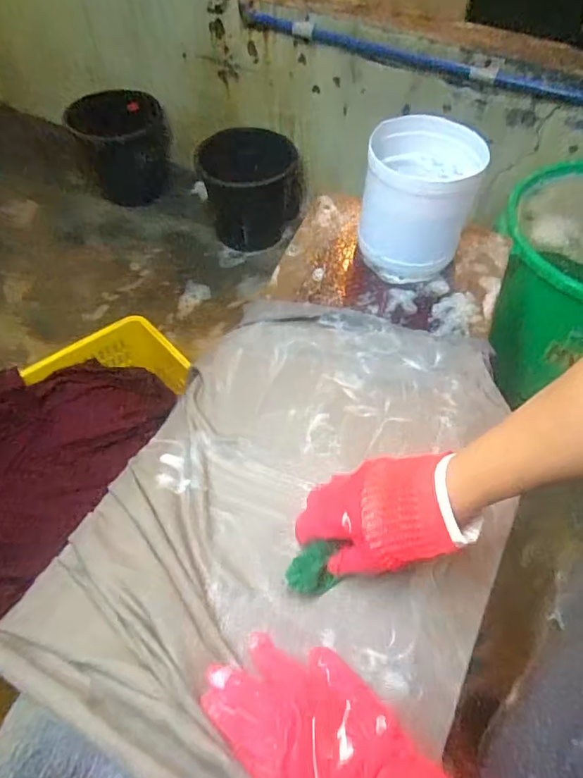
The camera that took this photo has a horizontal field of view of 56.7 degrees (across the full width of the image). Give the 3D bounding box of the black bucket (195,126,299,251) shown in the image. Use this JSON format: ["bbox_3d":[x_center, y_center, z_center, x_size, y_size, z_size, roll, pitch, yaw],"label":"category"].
[{"bbox_3d":[-0.133,-0.634,1.760,0.303,0.299,0.303,1,54,-1],"label":"black bucket"}]

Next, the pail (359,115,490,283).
[{"bbox_3d":[0.177,-0.266,0.773,0.147,0.169,0.138,6,54,3],"label":"pail"}]

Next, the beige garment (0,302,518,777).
[{"bbox_3d":[0.018,0.141,0.573,0.431,0.062,0.614,24,57,15],"label":"beige garment"}]

